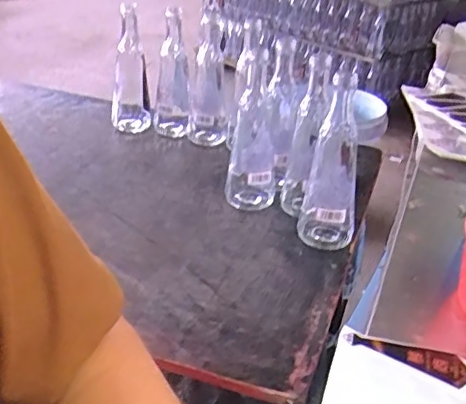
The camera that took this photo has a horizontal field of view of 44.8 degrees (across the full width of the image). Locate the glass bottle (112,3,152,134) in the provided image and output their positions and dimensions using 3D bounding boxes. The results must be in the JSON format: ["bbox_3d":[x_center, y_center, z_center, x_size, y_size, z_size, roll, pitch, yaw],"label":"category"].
[{"bbox_3d":[-0.174,-0.216,0.955,0.065,0.204,0.059,-2,31,-12],"label":"glass bottle"}]

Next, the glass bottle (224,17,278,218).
[{"bbox_3d":[0.031,-0.093,0.745,0.065,0.208,0.080,8,30,6],"label":"glass bottle"}]

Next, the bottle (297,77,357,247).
[{"bbox_3d":[0.121,-0.042,0.674,0.067,0.197,0.077,8,30,6],"label":"bottle"}]

